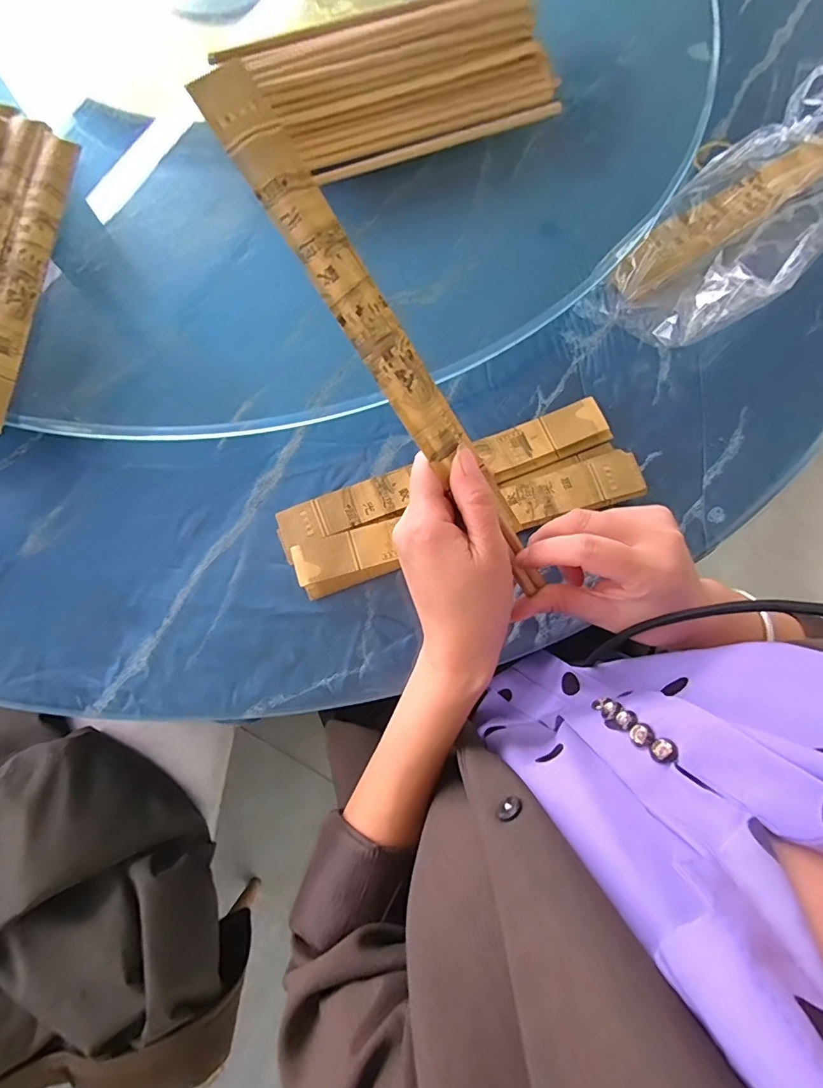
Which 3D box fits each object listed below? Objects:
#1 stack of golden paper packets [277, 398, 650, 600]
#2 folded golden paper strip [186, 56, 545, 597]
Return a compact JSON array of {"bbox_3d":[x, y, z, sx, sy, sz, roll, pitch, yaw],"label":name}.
[{"bbox_3d":[0.036,-0.037,0.370,0.267,0.021,0.083,-17,78,-6],"label":"stack of golden paper packets"},{"bbox_3d":[-0.007,-0.093,0.254,0.028,0.006,0.291,-38,106,-10],"label":"folded golden paper strip"}]

